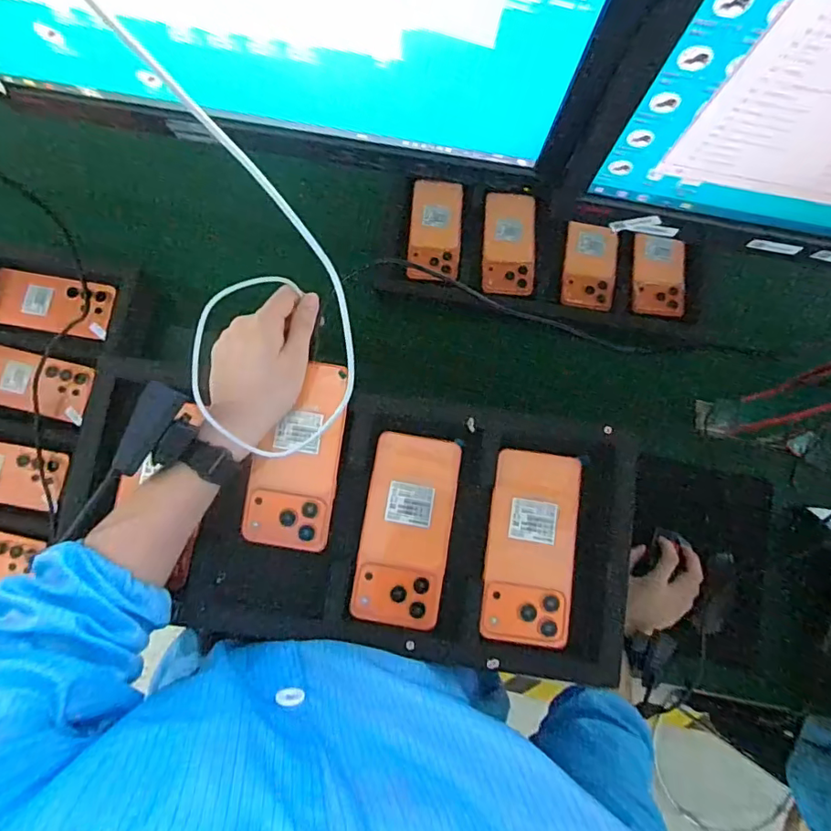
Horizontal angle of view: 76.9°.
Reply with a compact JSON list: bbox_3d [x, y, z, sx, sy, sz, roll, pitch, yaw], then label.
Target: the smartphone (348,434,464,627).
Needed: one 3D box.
[{"bbox_3d":[-0.007,0.099,0.460,0.076,0.006,0.160,9,79,1],"label":"smartphone"}]

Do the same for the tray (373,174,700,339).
[{"bbox_3d":[0.190,-0.230,0.782,0.468,0.040,0.183,11,79,2],"label":"tray"}]

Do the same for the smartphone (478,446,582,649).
[{"bbox_3d":[0.101,0.113,0.453,0.075,0.008,0.159,9,79,1],"label":"smartphone"}]

